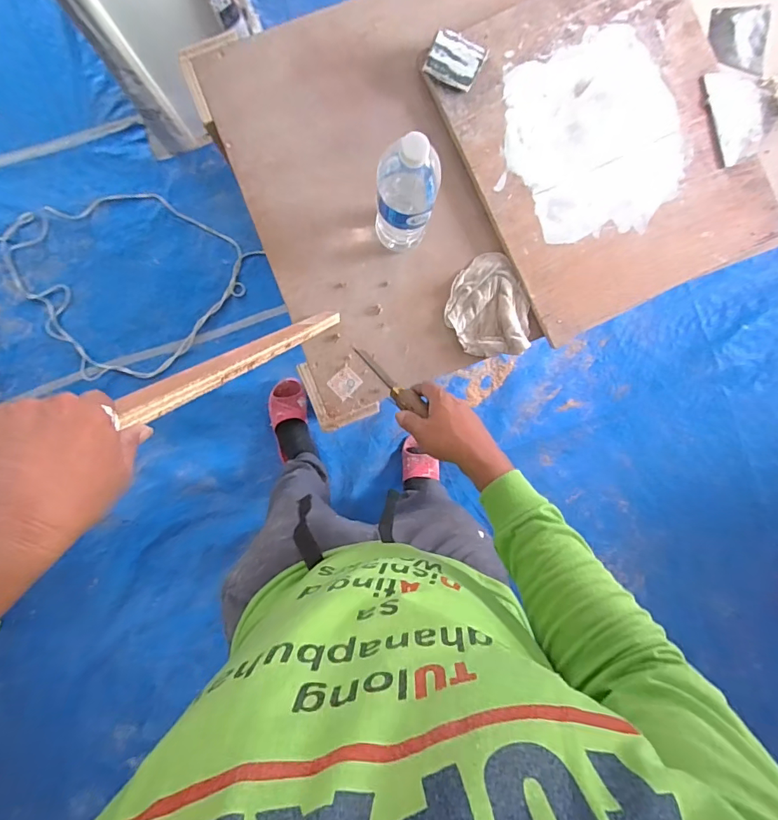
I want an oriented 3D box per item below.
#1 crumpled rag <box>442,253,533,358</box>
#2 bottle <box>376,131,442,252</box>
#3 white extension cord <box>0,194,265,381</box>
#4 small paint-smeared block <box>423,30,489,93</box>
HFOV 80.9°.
[{"bbox_3d":[0.158,-0.168,0.723,0.132,0.035,0.164,-3,92,-2],"label":"crumpled rag"},{"bbox_3d":[0.023,-0.277,0.604,0.070,0.232,0.064,0,92,-2],"label":"bottle"},{"bbox_3d":[-0.871,-0.379,1.404,0.866,0.035,0.562,5,95,-3],"label":"white extension cord"},{"bbox_3d":[0.101,-0.535,0.700,0.080,0.016,0.068,26,91,-2],"label":"small paint-smeared block"}]

